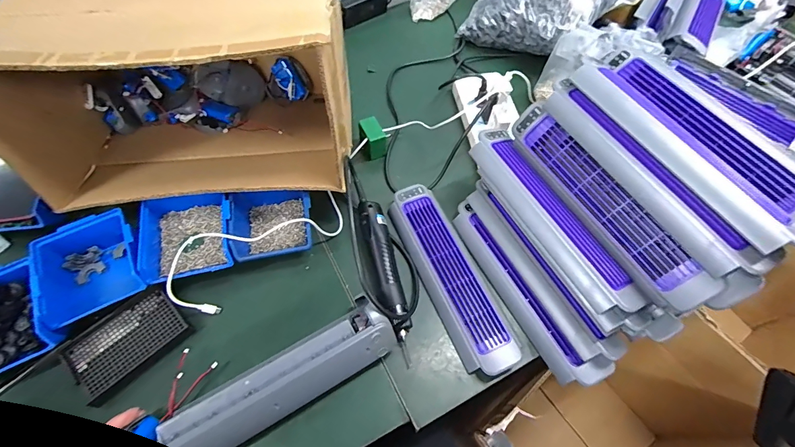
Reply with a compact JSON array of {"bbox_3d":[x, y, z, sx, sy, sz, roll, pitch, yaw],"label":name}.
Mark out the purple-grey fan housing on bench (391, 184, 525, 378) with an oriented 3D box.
[{"bbox_3d":[0.077,0.073,0.557,0.084,0.029,0.296,-21,63,-12],"label":"purple-grey fan housing on bench"}]

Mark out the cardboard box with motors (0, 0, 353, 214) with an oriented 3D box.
[{"bbox_3d":[-0.300,-0.199,0.562,0.447,0.258,0.298,-5,61,-4],"label":"cardboard box with motors"}]

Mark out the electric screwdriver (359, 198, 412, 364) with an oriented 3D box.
[{"bbox_3d":[-0.023,0.073,0.539,0.053,0.031,0.226,-10,61,-7],"label":"electric screwdriver"}]

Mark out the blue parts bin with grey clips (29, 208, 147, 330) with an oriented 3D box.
[{"bbox_3d":[-0.417,0.064,0.530,0.116,0.067,0.131,-25,64,-14],"label":"blue parts bin with grey clips"}]

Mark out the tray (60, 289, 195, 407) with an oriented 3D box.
[{"bbox_3d":[-0.360,0.158,0.508,0.140,0.024,0.090,-39,68,-20],"label":"tray"}]

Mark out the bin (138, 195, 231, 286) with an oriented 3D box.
[{"bbox_3d":[-0.300,0.016,0.557,0.120,0.057,0.131,-9,61,-6],"label":"bin"}]

